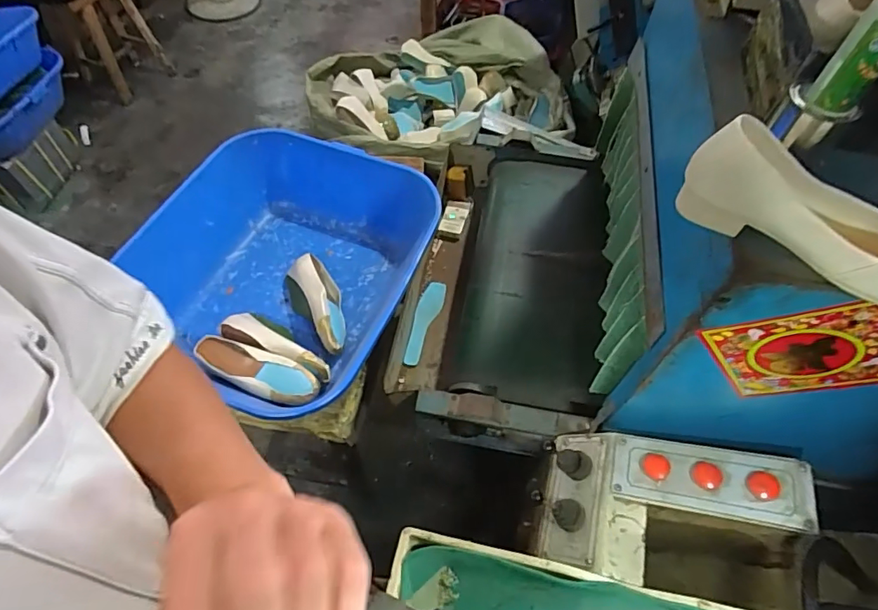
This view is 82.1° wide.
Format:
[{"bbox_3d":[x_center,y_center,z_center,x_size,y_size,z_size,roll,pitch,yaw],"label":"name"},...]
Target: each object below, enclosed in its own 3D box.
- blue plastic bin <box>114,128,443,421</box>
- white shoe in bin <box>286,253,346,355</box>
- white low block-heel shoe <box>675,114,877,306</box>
[{"bbox_3d":[-0.327,-0.083,1.048,0.524,0.159,0.579,20,60,11],"label":"blue plastic bin"},{"bbox_3d":[-0.241,-0.009,1.048,0.083,0.073,0.243,-25,62,-16],"label":"white shoe in bin"},{"bbox_3d":[0.329,-0.072,0.415,0.242,0.081,0.082,33,63,18],"label":"white low block-heel shoe"}]

